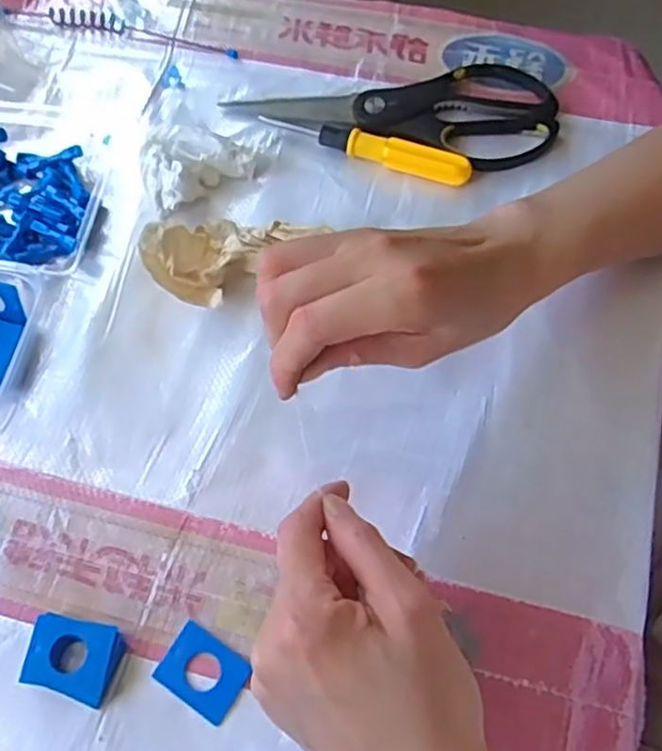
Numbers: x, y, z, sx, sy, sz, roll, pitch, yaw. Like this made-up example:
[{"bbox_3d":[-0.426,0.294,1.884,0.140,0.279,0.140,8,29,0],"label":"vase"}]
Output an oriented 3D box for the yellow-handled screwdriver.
[{"bbox_3d":[0.022,-0.150,0.454,0.140,0.016,0.016,19,69,9],"label":"yellow-handled screwdriver"}]

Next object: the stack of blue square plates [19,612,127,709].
[{"bbox_3d":[-0.128,0.138,0.345,0.044,0.012,0.036,15,68,8],"label":"stack of blue square plates"}]

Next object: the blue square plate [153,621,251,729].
[{"bbox_3d":[-0.063,0.146,0.344,0.041,0.004,0.032,32,71,14],"label":"blue square plate"}]

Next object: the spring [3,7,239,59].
[{"bbox_3d":[-0.154,-0.257,0.512,0.178,0.011,0.019,12,68,7],"label":"spring"}]

